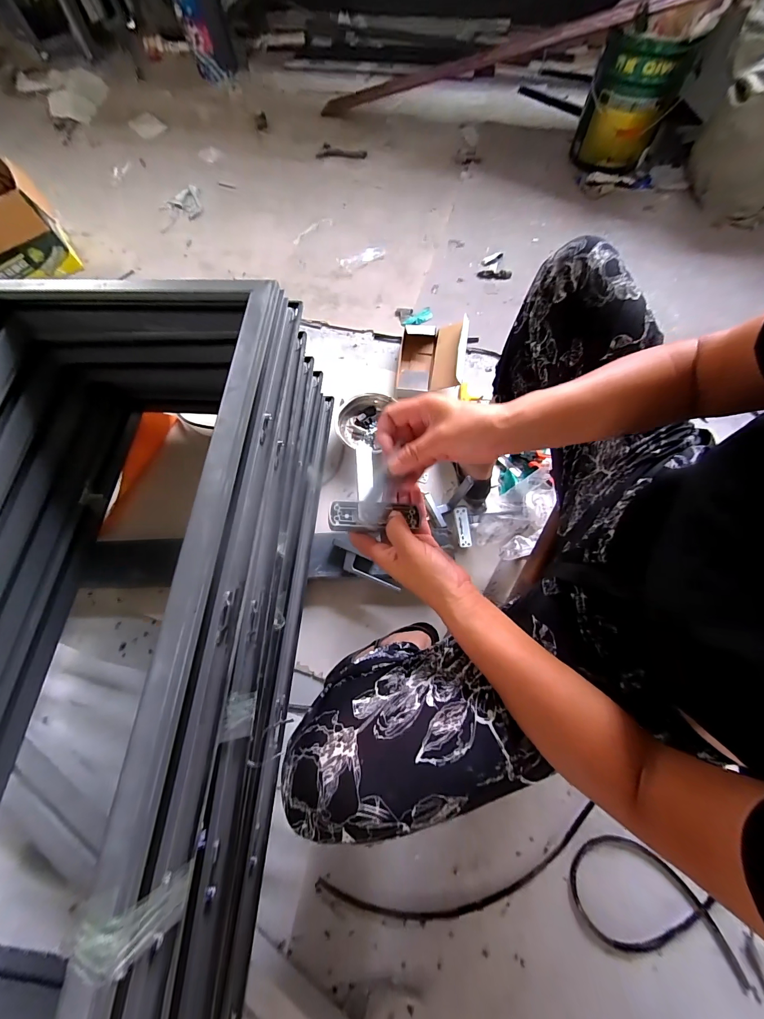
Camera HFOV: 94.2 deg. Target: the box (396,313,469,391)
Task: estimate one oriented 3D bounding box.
[{"bbox_3d":[0.142,-0.429,1.013,0.183,0.084,0.224,9,70,6],"label":"box"}]

